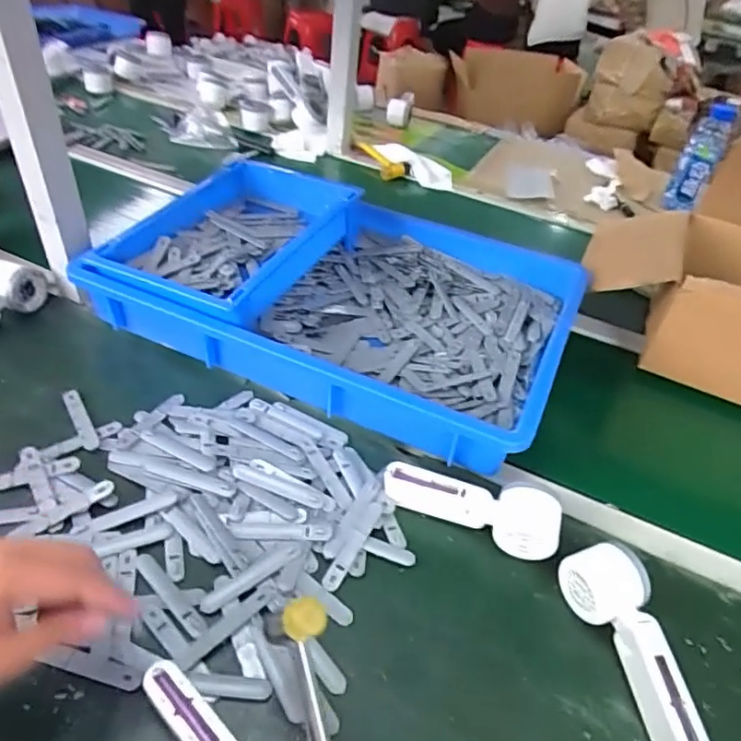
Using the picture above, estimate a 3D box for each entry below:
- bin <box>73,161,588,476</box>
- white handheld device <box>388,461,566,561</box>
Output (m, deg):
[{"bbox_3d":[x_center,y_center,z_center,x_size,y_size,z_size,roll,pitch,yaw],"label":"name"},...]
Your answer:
[{"bbox_3d":[-0.032,-0.111,0.765,0.559,0.103,0.391,21,43,15],"label":"bin"},{"bbox_3d":[0.099,0.130,0.569,0.177,0.056,0.048,20,42,14],"label":"white handheld device"}]

